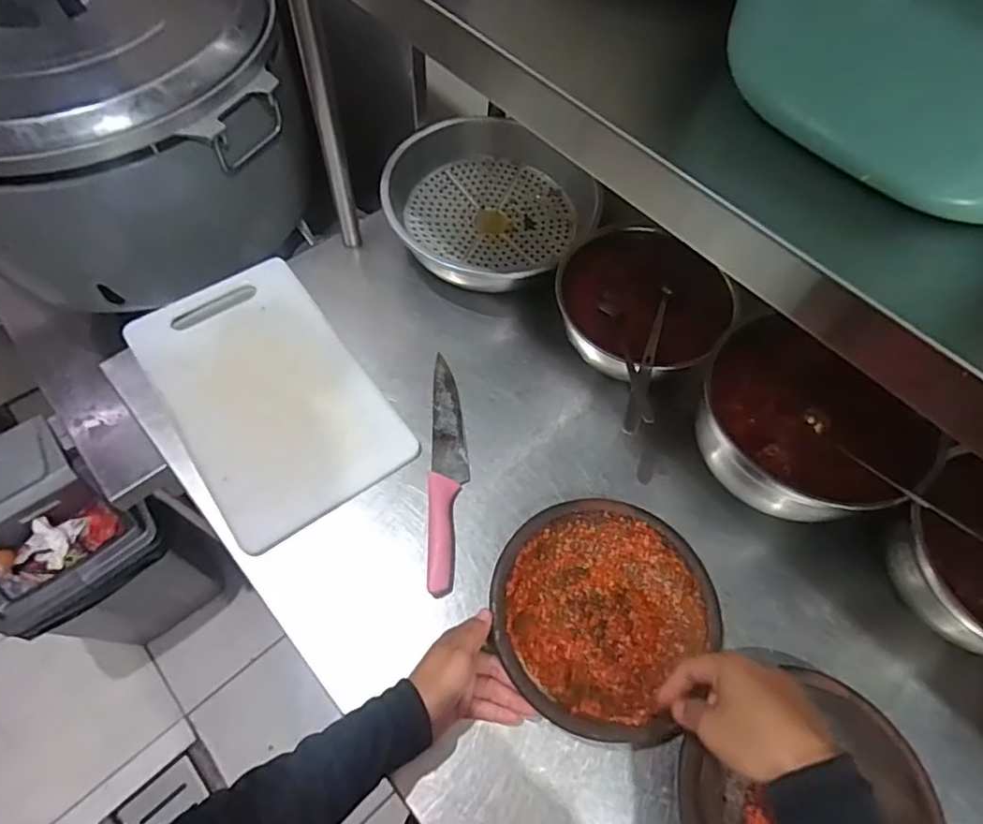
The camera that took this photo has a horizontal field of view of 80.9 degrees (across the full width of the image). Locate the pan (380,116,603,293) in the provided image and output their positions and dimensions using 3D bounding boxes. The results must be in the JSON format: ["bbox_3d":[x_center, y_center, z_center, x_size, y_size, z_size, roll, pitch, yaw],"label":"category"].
[{"bbox_3d":[0.007,-0.273,0.735,0.244,0.084,0.239,1,61,-1],"label":"pan"}]

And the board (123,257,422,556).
[{"bbox_3d":[-0.244,-0.025,0.625,0.192,0.018,0.319,-32,67,-18],"label":"board"}]

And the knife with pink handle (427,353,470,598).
[{"bbox_3d":[-0.045,0.055,0.595,0.037,0.014,0.257,1,61,-1],"label":"knife with pink handle"}]

